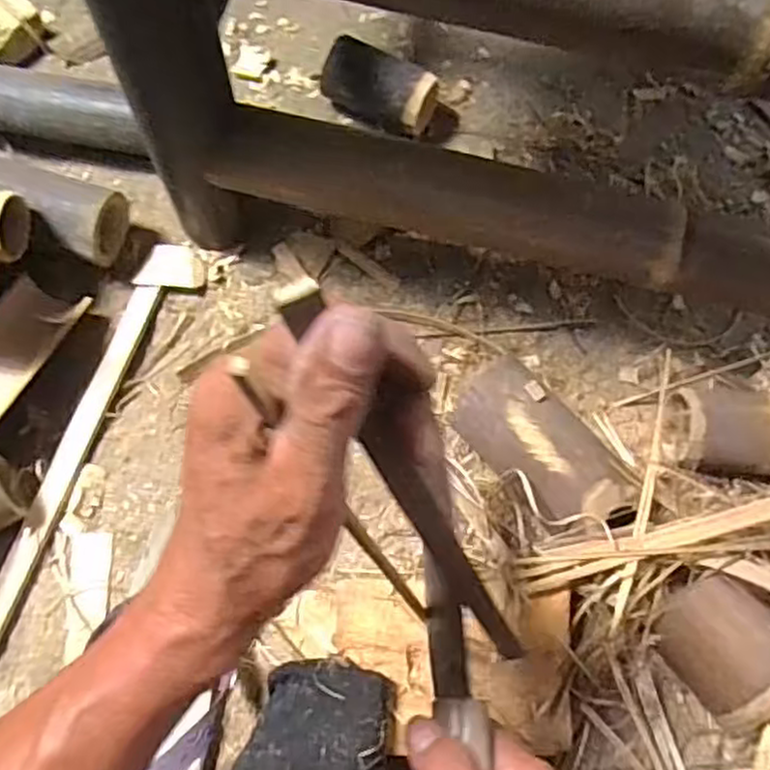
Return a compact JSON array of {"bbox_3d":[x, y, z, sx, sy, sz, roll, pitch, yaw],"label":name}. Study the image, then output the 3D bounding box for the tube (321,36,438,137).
[{"bbox_3d":[-0.009,-0.279,0.688,0.109,0.065,0.051,20,70,6],"label":"tube"}]

